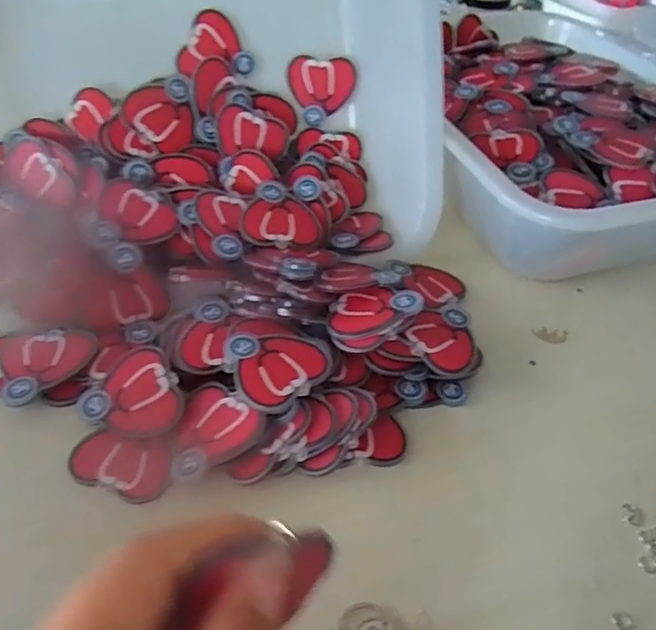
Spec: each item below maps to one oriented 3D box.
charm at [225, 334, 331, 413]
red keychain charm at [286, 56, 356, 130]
[{"bbox_3d":[-0.024,0.027,0.324,0.052,0.006,0.050,-12,47,-16],"label":"charm"},{"bbox_3d":[-0.002,-0.169,0.445,0.047,0.048,0.004,-25,20,1],"label":"red keychain charm"}]

